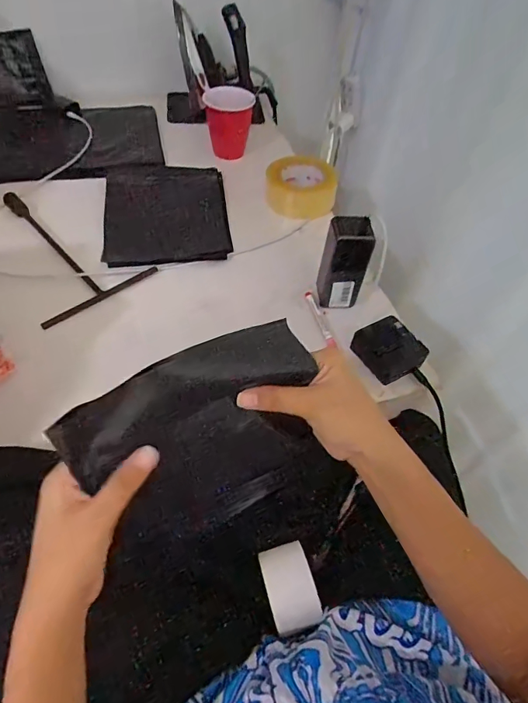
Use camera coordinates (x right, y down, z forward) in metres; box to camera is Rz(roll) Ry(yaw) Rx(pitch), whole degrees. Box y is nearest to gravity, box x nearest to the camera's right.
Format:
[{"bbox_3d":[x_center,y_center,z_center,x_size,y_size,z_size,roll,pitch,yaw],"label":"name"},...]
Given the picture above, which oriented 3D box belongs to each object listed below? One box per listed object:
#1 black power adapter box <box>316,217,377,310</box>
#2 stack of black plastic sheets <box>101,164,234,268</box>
[{"bbox_3d":[0.111,-0.125,0.618,0.059,0.126,0.048,3,51,-4],"label":"black power adapter box"},{"bbox_3d":[-0.166,-0.247,0.764,0.203,0.016,0.279,-5,52,-10],"label":"stack of black plastic sheets"}]

